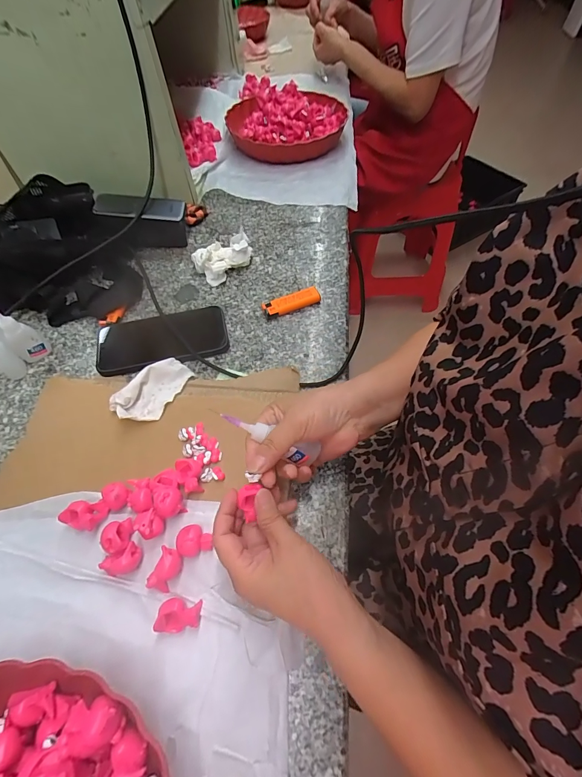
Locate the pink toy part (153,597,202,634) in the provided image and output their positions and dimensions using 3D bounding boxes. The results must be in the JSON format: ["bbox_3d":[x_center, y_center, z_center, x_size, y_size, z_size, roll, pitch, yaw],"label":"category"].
[{"bbox_3d":[-0.090,0.181,0.279,0.032,0.017,0.022,-3,57,-2],"label":"pink toy part"}]

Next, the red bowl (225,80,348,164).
[{"bbox_3d":[-0.007,-0.546,0.724,0.238,0.072,0.217,0,57,0],"label":"red bowl"}]

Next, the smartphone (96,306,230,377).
[{"bbox_3d":[-0.164,-0.063,0.450,0.159,0.013,0.074,-14,70,-12],"label":"smartphone"}]

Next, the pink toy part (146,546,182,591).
[{"bbox_3d":[-0.106,0.154,0.296,0.022,0.020,0.032,23,60,14],"label":"pink toy part"}]

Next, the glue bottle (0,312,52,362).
[{"bbox_3d":[-0.333,-0.068,0.425,0.021,0.086,0.033,36,64,21],"label":"glue bottle"}]

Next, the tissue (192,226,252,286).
[{"bbox_3d":[-0.098,-0.197,0.523,0.087,0.034,0.055,-31,62,-18],"label":"tissue"}]

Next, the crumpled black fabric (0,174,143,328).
[{"bbox_3d":[-0.357,-0.197,0.503,0.205,0.093,0.228,-30,62,-18],"label":"crumpled black fabric"}]

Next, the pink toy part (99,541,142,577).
[{"bbox_3d":[-0.145,0.149,0.298,0.034,0.019,0.022,-25,61,-16],"label":"pink toy part"}]

